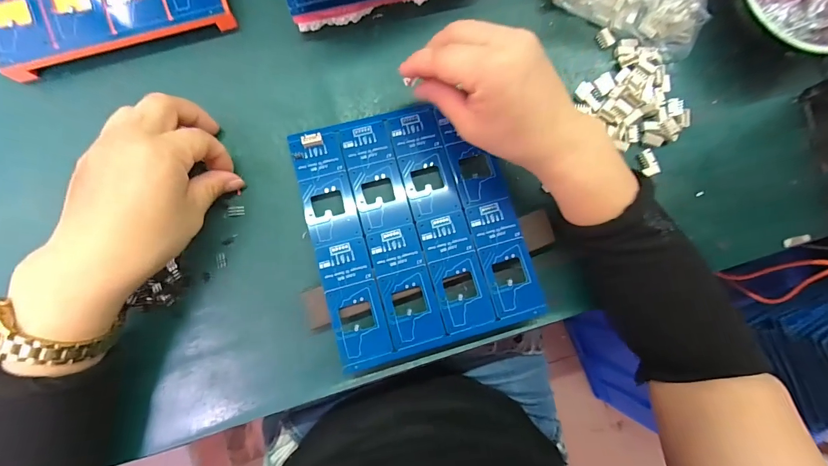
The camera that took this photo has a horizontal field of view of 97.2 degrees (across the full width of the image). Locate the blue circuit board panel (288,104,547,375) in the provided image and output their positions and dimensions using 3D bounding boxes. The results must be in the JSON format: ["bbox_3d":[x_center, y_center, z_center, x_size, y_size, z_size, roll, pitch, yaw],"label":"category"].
[{"bbox_3d":[0.002,-0.008,0.287,0.158,0.004,0.186,-15,81,-6],"label":"blue circuit board panel"}]

